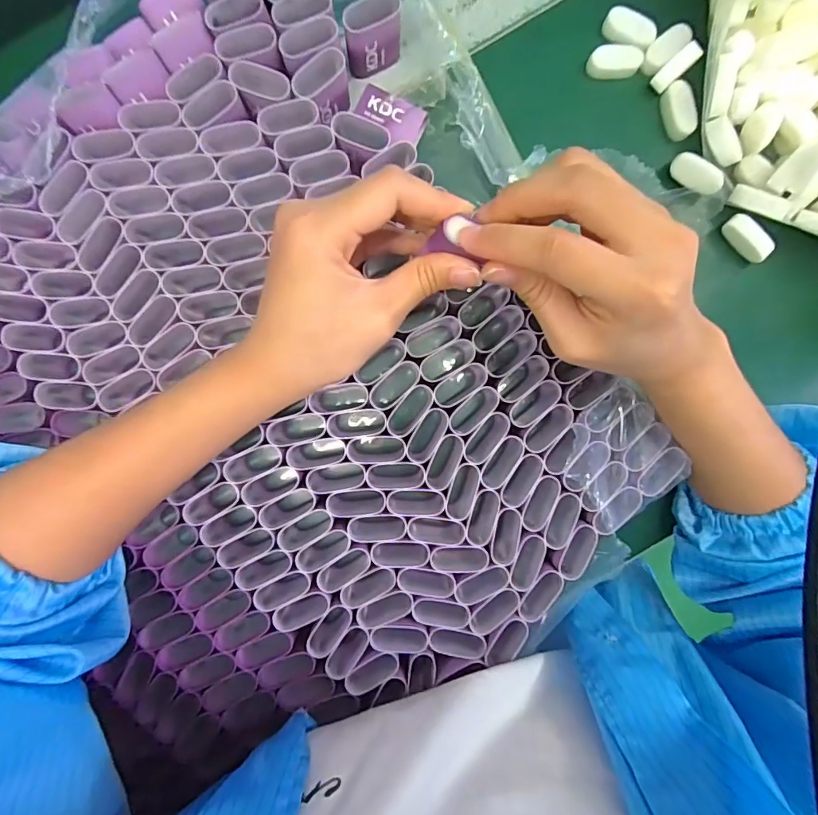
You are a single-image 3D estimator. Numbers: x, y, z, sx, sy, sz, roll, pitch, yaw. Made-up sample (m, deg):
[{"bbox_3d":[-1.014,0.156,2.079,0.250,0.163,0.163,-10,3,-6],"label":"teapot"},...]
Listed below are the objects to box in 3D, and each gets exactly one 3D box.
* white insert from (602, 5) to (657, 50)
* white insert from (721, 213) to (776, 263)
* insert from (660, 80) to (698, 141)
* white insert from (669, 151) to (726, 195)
[{"bbox_3d":[0.143,-0.246,0.302,0.033,0.004,0.020,21,90,-1],"label":"white insert"},{"bbox_3d":[0.223,-0.111,0.306,0.013,0.013,0.033,-44,91,-1],"label":"white insert"},{"bbox_3d":[0.177,-0.194,0.307,0.016,0.012,0.035,-16,90,-1],"label":"insert"},{"bbox_3d":[0.186,-0.151,0.303,0.034,0.005,0.017,40,130,14],"label":"white insert"}]

